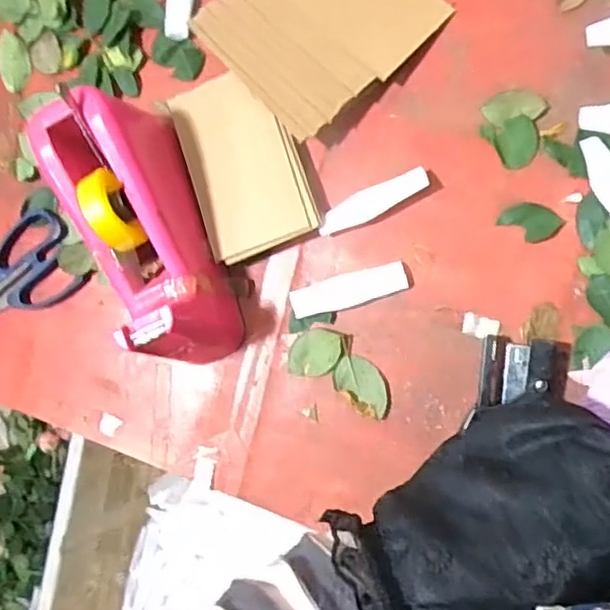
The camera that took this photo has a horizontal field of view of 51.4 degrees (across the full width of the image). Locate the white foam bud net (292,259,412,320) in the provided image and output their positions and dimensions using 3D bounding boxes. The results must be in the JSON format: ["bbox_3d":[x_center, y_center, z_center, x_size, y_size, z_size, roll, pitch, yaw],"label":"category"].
[{"bbox_3d":[0.034,-0.011,0.484,0.088,0.008,0.024,-17,86,6],"label":"white foam bud net"}]

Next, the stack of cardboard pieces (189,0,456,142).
[{"bbox_3d":[0.011,-0.216,0.482,0.141,0.022,0.134,-42,84,3],"label":"stack of cardboard pieces"}]

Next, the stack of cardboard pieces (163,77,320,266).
[{"bbox_3d":[-0.046,-0.110,0.496,0.087,0.024,0.136,-18,86,5],"label":"stack of cardboard pieces"}]

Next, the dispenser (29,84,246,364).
[{"bbox_3d":[-0.118,-0.052,0.477,0.083,0.108,0.203,-23,86,5],"label":"dispenser"}]

